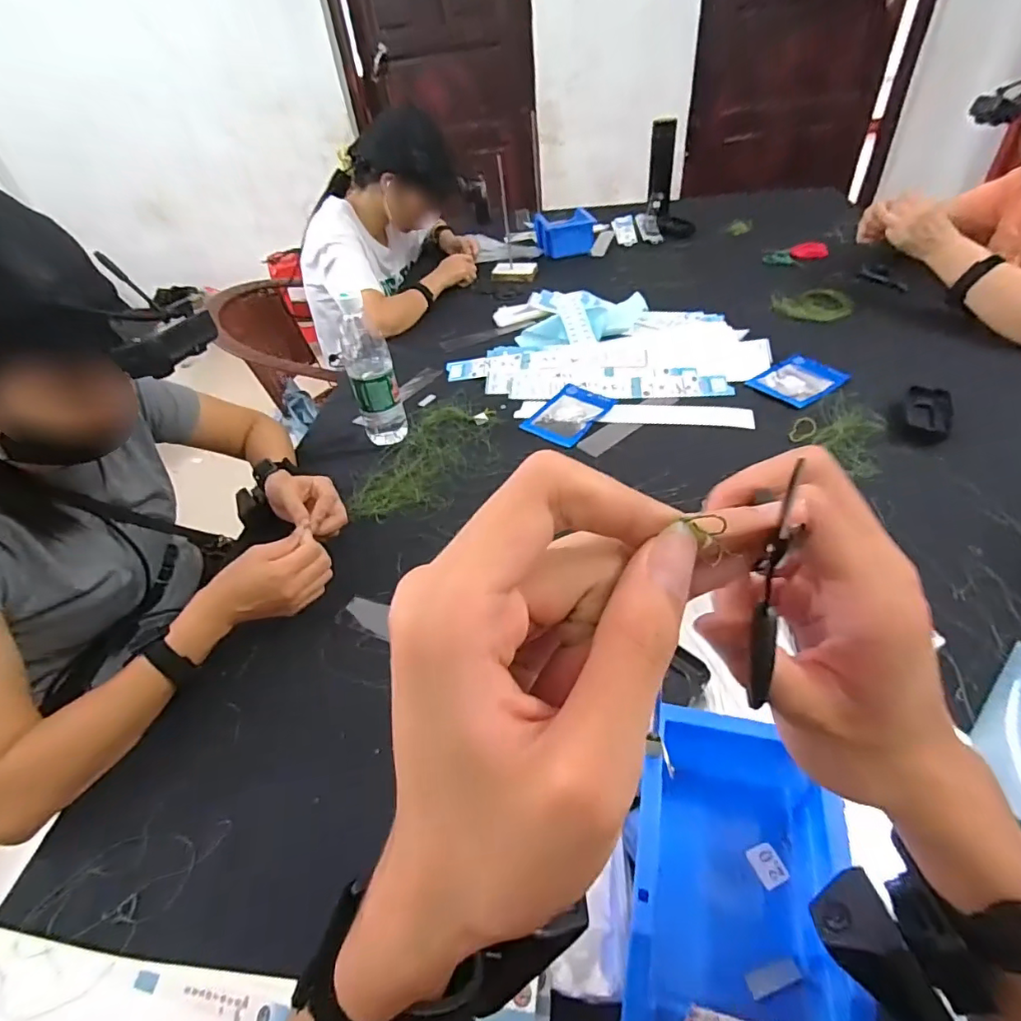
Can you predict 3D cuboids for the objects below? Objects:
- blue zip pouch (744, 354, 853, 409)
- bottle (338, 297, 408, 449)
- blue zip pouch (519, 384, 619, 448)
[{"bbox_3d":[0.458,-0.210,0.849,0.129,0.012,0.106,-30,47,-25],"label":"blue zip pouch"},{"bbox_3d":[-0.206,-0.203,0.785,0.066,0.209,0.057,-17,43,-12],"label":"bottle"},{"bbox_3d":[0.089,-0.155,0.842,0.104,0.015,0.134,29,53,34],"label":"blue zip pouch"}]

